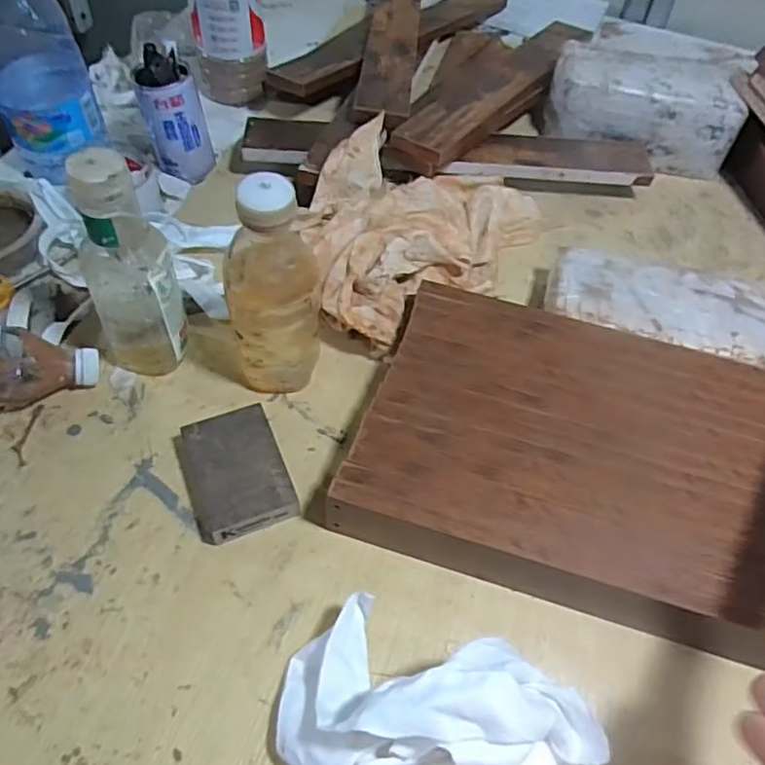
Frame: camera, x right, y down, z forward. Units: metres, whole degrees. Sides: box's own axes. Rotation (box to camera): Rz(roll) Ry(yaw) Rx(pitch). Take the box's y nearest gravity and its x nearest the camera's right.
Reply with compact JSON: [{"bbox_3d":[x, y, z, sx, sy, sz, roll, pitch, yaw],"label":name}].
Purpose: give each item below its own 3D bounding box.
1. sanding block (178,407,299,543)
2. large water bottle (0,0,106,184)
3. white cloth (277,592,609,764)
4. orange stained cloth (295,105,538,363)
[{"bbox_3d":[-0.118,0.073,0.524,0.075,0.028,0.098,-18,59,-16],"label":"sanding block"},{"bbox_3d":[-0.360,-0.325,0.669,0.099,0.220,0.079,-20,58,-17],"label":"large water bottle"},{"bbox_3d":[0.017,0.223,0.374,0.175,0.120,0.153,18,57,8],"label":"white cloth"},{"bbox_3d":[0.030,-0.159,0.660,0.190,0.088,0.297,32,59,17],"label":"orange stained cloth"}]

